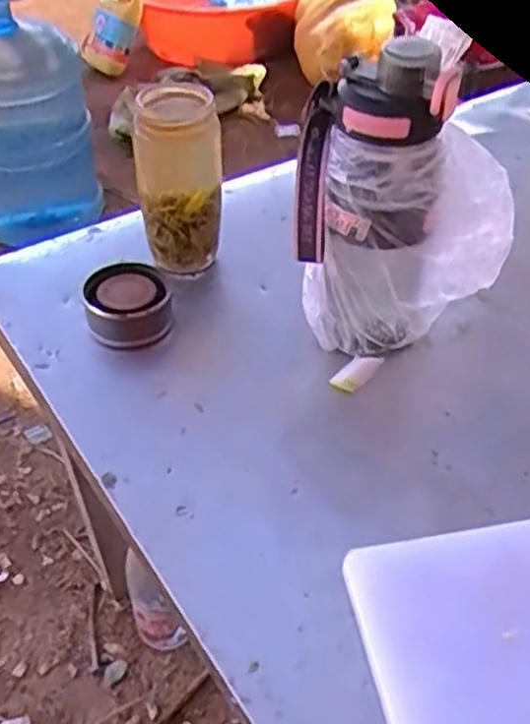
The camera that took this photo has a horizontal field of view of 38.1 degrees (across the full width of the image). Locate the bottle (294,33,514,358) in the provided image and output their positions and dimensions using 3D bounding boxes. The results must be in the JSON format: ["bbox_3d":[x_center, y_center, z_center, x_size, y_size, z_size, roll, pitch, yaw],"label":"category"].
[{"bbox_3d":[0.105,-0.108,0.554,0.164,0.220,0.078,-3,44,-3],"label":"bottle"}]

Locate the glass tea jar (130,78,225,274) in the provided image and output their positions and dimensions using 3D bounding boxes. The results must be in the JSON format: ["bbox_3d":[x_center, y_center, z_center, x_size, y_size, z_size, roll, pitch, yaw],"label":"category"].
[{"bbox_3d":[-0.070,-0.149,0.647,0.066,0.158,0.057,-2,44,-2],"label":"glass tea jar"}]

